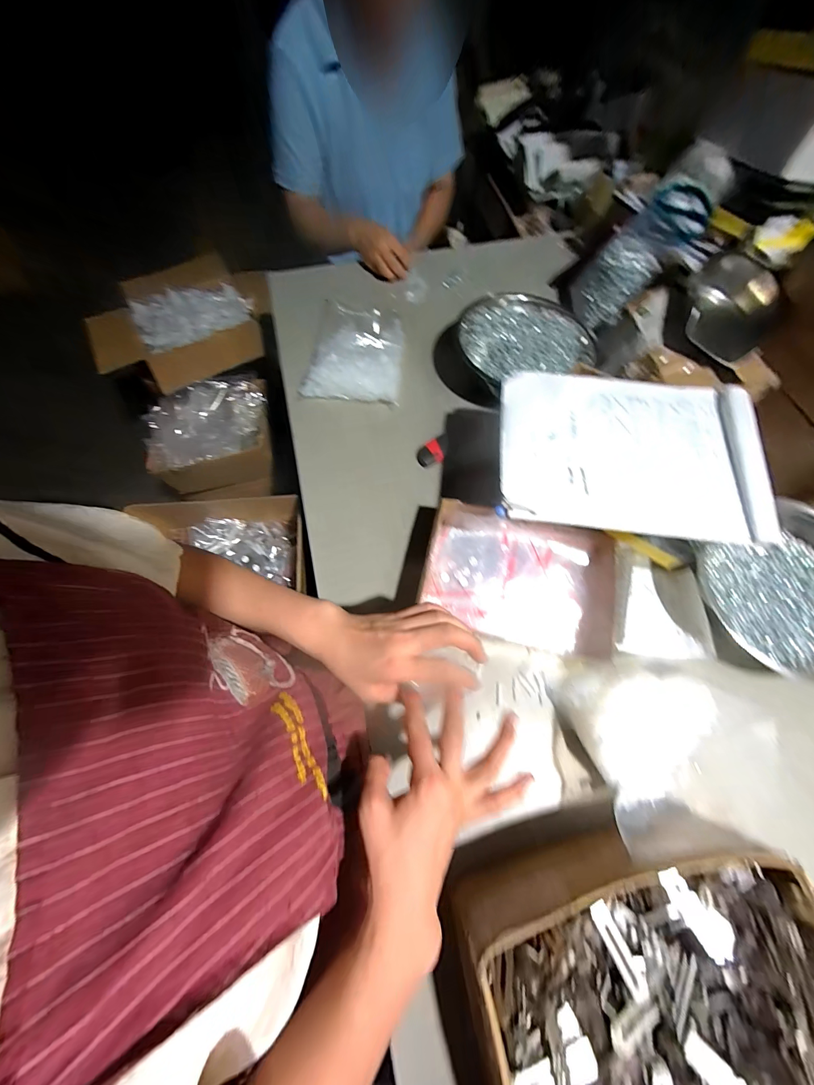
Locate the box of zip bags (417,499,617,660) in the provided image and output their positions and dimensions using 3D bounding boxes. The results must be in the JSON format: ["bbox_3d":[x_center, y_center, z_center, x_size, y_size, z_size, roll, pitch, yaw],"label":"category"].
[{"bbox_3d":[0.153,0.052,0.503,0.249,0.055,0.174,12,69,4],"label":"box of zip bags"}]

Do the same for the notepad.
[{"bbox_3d":[0.273,-0.113,0.438,0.304,0.016,0.218,8,68,3],"label":"notepad"}]

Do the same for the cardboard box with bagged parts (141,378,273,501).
[{"bbox_3d":[-0.520,-0.281,0.960,0.318,0.186,0.246,-12,69,-5],"label":"cardboard box with bagged parts"}]

